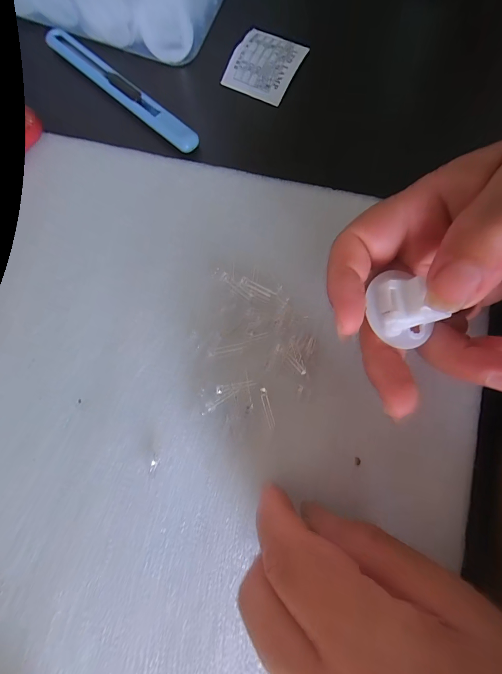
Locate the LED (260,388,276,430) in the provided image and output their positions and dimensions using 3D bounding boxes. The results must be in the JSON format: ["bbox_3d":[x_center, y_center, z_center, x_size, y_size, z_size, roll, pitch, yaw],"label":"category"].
[{"bbox_3d":[0.008,0.035,0.160,0.004,0.004,0.020,-14,78,-2],"label":"LED"}]

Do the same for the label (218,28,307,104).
[{"bbox_3d":[0.010,-0.186,0.217,0.043,0.007,0.050,25,79,5],"label":"label"}]

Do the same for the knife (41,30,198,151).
[{"bbox_3d":[-0.086,-0.163,0.214,0.134,0.013,0.014,41,81,7],"label":"knife"}]

